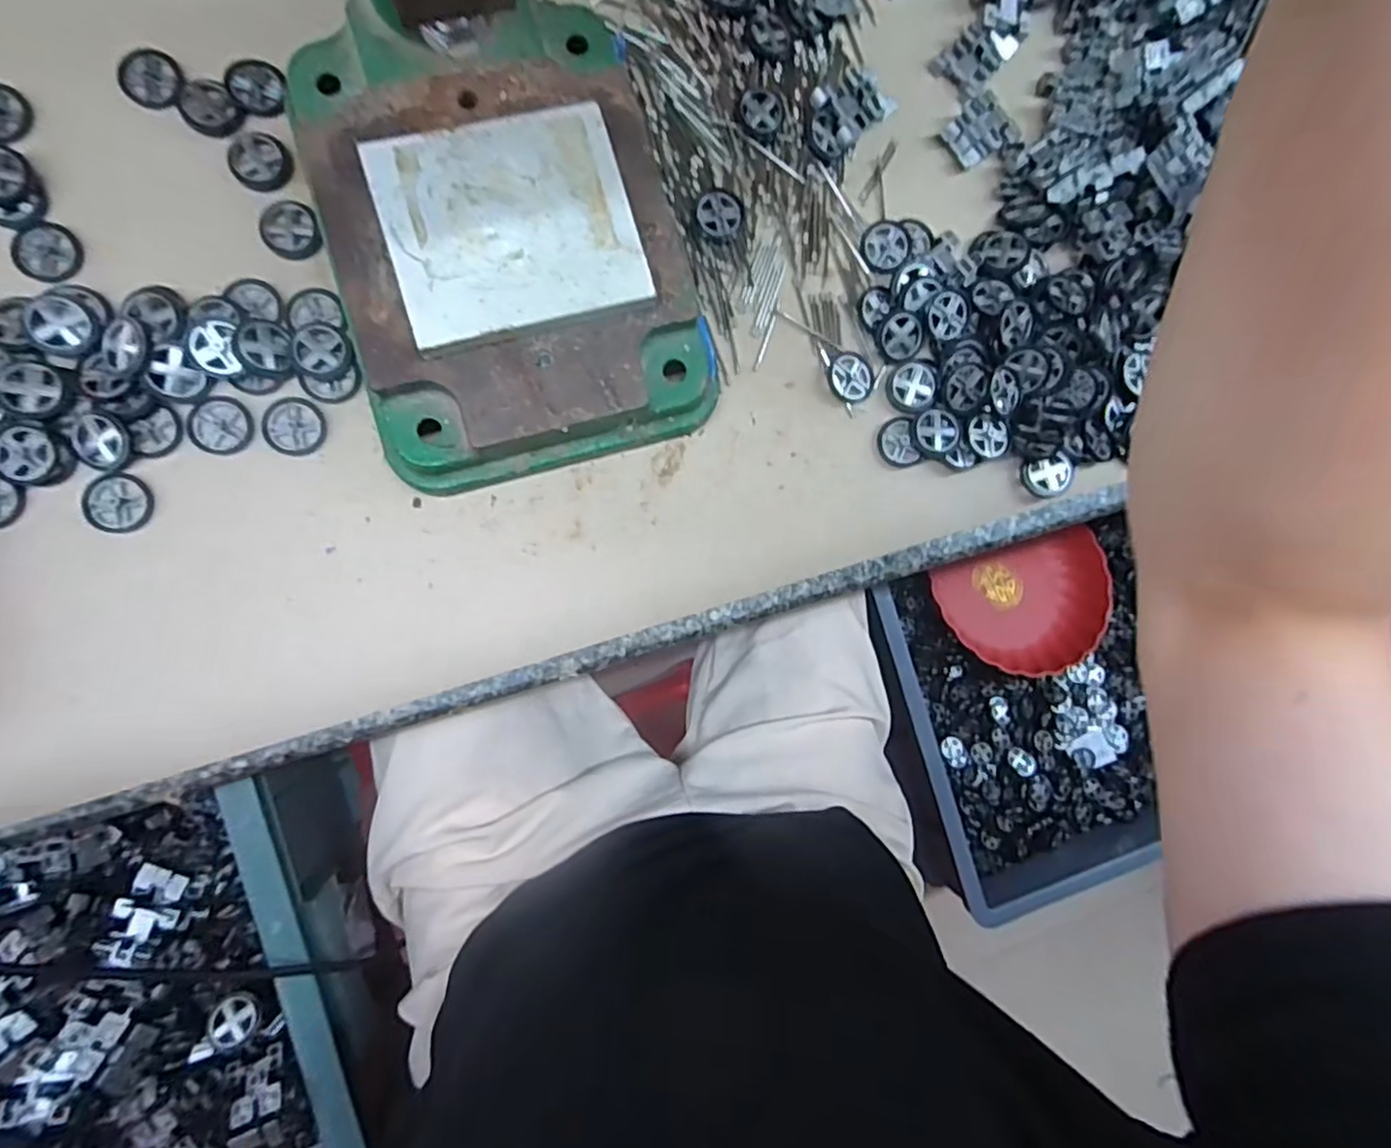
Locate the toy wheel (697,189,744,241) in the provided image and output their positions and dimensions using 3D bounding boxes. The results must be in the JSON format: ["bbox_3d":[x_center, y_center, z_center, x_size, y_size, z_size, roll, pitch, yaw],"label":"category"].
[{"bbox_3d":[0.014,-0.193,0.353,0.024,0.007,0.026,0,87,-7],"label":"toy wheel"}]

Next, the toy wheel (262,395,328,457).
[{"bbox_3d":[-0.194,-0.071,0.317,0.028,0.004,0.028,0,87,-7],"label":"toy wheel"}]

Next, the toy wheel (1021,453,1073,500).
[{"bbox_3d":[0.197,-0.055,0.368,0.027,0.013,0.023,-9,88,-8],"label":"toy wheel"}]

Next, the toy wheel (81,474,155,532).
[{"bbox_3d":[-0.269,-0.033,0.307,0.025,0.006,0.027,0,87,-7],"label":"toy wheel"}]

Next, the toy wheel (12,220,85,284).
[{"bbox_3d":[-0.306,-0.152,0.310,0.027,0.004,0.027,0,87,-7],"label":"toy wheel"}]

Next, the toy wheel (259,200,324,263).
[{"bbox_3d":[-0.199,-0.170,0.323,0.026,0.004,0.029,-33,92,-8],"label":"toy wheel"}]

